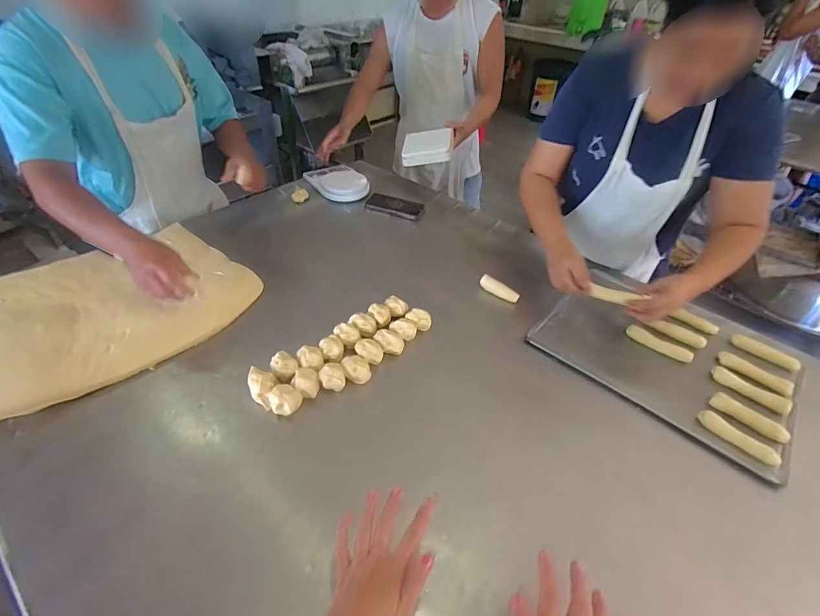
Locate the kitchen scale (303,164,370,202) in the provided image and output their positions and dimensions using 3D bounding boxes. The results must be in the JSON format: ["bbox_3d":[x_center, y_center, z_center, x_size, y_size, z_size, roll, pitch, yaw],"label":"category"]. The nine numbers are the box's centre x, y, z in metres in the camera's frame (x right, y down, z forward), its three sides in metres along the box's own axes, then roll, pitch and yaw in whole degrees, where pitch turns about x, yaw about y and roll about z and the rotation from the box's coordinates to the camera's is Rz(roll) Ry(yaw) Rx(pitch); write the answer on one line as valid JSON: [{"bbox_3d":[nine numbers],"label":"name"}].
[{"bbox_3d":[-0.226,-0.385,1.250,0.148,0.040,0.189,-22,49,-27],"label":"kitchen scale"}]

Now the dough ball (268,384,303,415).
[{"bbox_3d":[-0.203,0.152,0.667,0.049,0.040,0.049,3,43,-2],"label":"dough ball"}]

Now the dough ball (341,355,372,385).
[{"bbox_3d":[-0.095,0.112,0.735,0.051,0.035,0.048,-4,43,-9],"label":"dough ball"}]

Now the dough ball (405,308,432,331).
[{"bbox_3d":[0.017,0.026,0.838,0.052,0.029,0.050,3,43,-2],"label":"dough ball"}]

